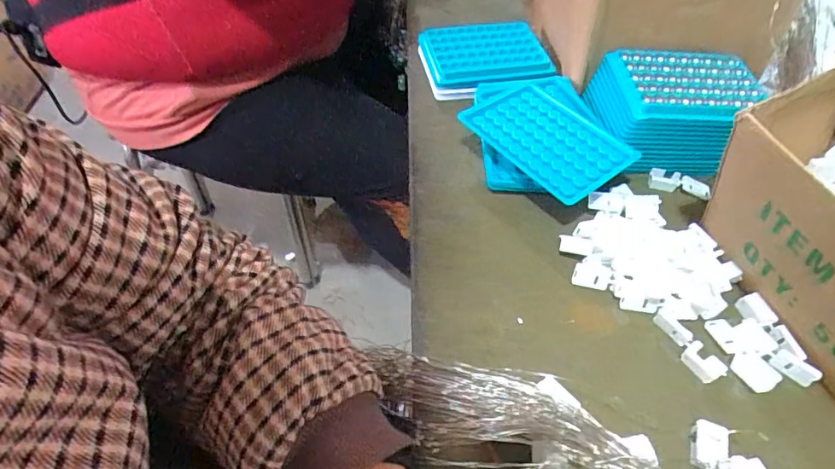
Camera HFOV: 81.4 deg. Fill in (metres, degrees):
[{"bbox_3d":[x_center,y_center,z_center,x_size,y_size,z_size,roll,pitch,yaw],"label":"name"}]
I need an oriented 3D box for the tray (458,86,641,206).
[{"bbox_3d":[0.112,-0.085,0.425,0.092,0.009,0.132,-29,59,-25],"label":"tray"}]

